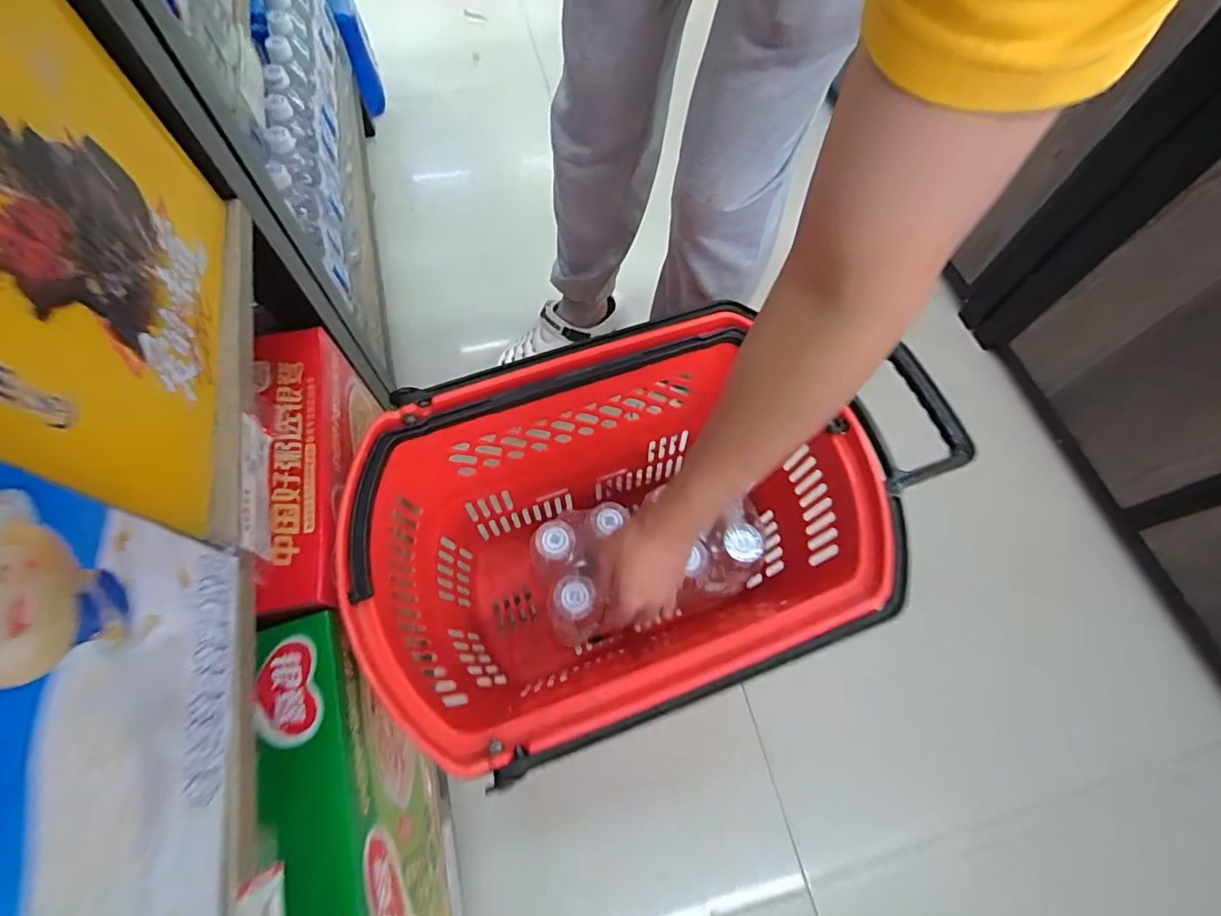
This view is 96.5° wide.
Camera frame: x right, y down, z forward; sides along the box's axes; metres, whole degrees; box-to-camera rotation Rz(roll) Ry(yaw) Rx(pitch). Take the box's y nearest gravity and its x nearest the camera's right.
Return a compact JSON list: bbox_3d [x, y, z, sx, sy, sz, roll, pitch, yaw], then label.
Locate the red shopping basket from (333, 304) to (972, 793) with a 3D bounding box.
[{"bbox_3d":[0.047,0.088,0.624,0.556,0.330,0.331,-20,68,-10],"label":"red shopping basket"}]

